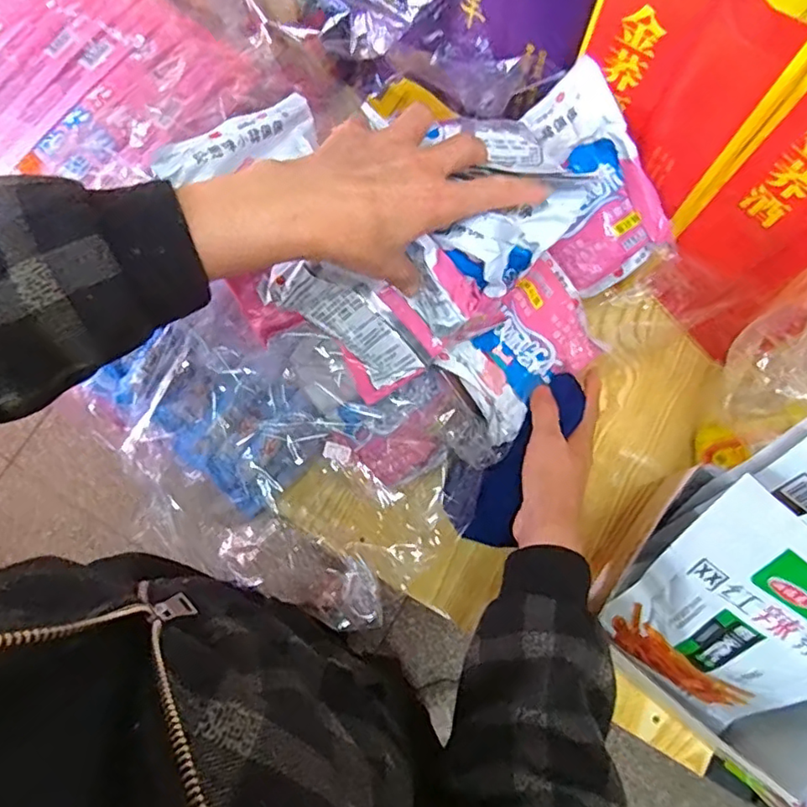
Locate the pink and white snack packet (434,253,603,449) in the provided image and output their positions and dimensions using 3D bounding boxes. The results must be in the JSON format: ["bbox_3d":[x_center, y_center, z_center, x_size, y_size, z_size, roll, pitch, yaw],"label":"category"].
[{"bbox_3d":[0.108,-0.050,0.503,0.149,0.038,0.091,-43,79,-10],"label":"pink and white snack packet"}]

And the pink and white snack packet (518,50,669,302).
[{"bbox_3d":[0.158,-0.182,0.498,0.173,0.095,0.016,56,46,-18],"label":"pink and white snack packet"}]

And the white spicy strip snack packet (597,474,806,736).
[{"bbox_3d":[0.240,0.163,0.421,0.164,0.227,0.018,43,52,10],"label":"white spicy strip snack packet"}]

